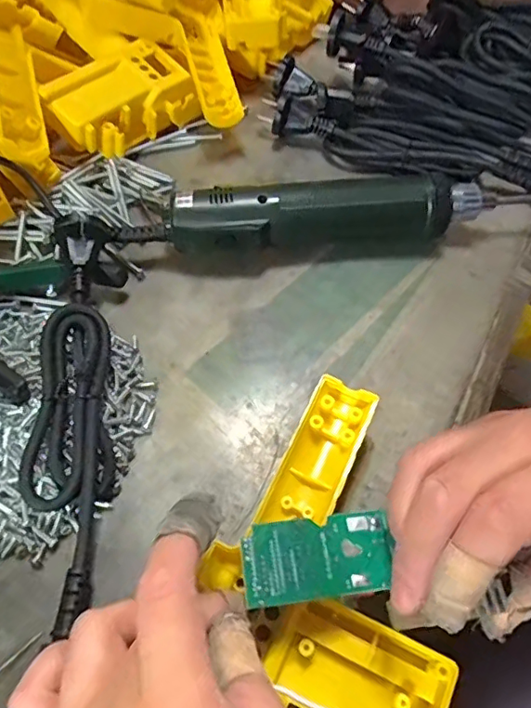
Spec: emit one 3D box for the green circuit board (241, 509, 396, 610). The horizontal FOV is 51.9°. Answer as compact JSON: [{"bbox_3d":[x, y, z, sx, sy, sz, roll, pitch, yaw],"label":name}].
[{"bbox_3d":[0.023,0.086,0.233,0.063,0.007,0.033,-6,60,-7],"label":"green circuit board"}]

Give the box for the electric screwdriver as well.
[{"bbox_3d":[0.026,-0.092,0.368,0.244,0.040,0.041,-4,59,-4],"label":"electric screwdriver"}]

